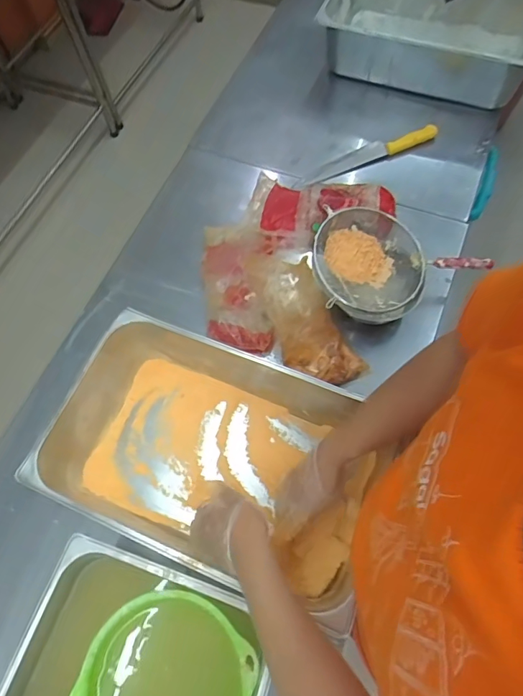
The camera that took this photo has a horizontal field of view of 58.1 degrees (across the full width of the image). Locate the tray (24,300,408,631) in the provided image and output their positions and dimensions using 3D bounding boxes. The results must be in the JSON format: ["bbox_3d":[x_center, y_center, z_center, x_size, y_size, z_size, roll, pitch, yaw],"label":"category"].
[{"bbox_3d":[-0.078,0.178,0.779,0.515,0.157,0.316,21,68,12],"label":"tray"}]

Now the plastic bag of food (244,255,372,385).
[{"bbox_3d":[0.075,-0.054,0.896,0.120,0.093,0.293,-33,85,-12],"label":"plastic bag of food"}]

